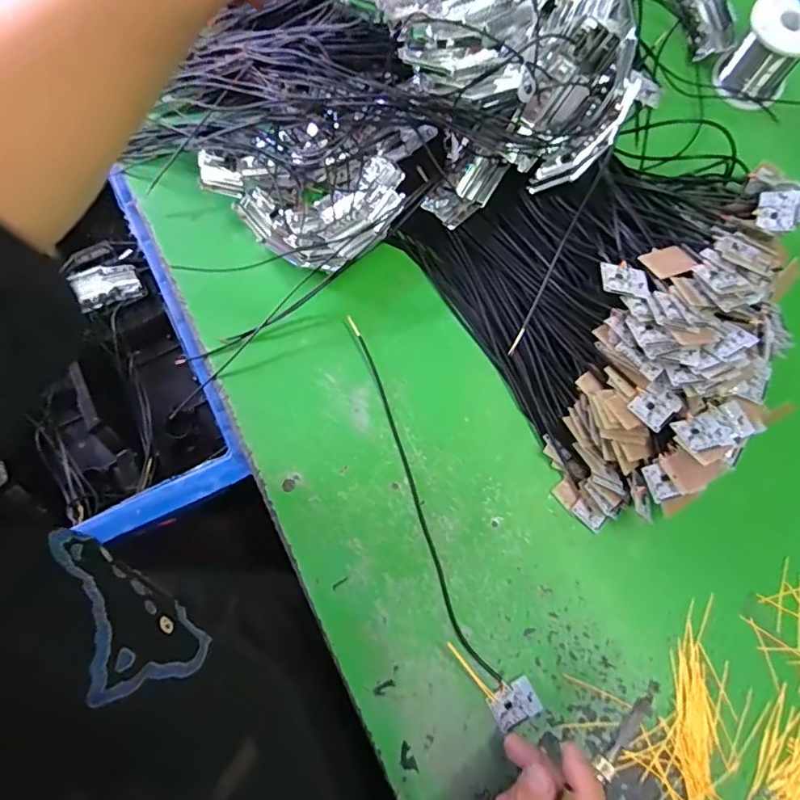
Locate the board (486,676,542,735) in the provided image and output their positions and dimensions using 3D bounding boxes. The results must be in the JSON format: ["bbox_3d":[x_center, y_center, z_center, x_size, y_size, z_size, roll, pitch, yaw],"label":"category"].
[{"bbox_3d":[0.077,0.204,0.361,0.033,0.004,0.024,-25,79,-7],"label":"board"}]

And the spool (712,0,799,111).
[{"bbox_3d":[0.311,-0.292,0.456,0.063,0.062,0.066,41,80,9],"label":"spool"}]

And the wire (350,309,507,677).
[{"bbox_3d":[0.009,0.066,0.396,0.018,0.004,0.279,-21,79,-6],"label":"wire"}]

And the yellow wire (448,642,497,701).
[{"bbox_3d":[0.048,0.183,0.363,0.004,0.006,0.051,-38,94,-10],"label":"yellow wire"}]

